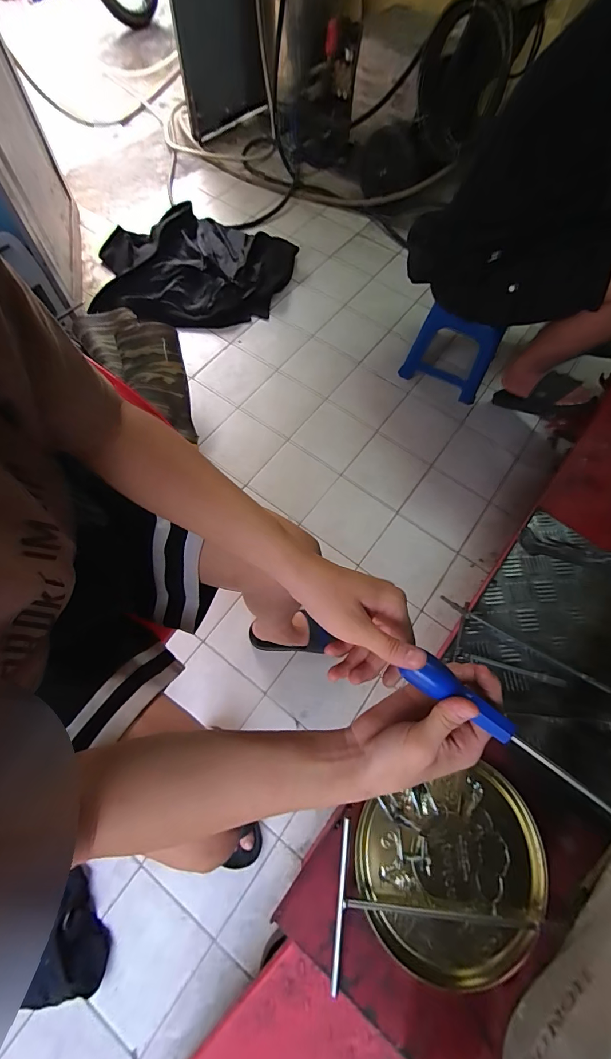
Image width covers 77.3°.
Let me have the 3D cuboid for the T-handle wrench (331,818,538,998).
[{"bbox_3d":[0.169,0.511,0.507,0.258,0.020,0.173,8,67,0],"label":"T-handle wrench"}]

